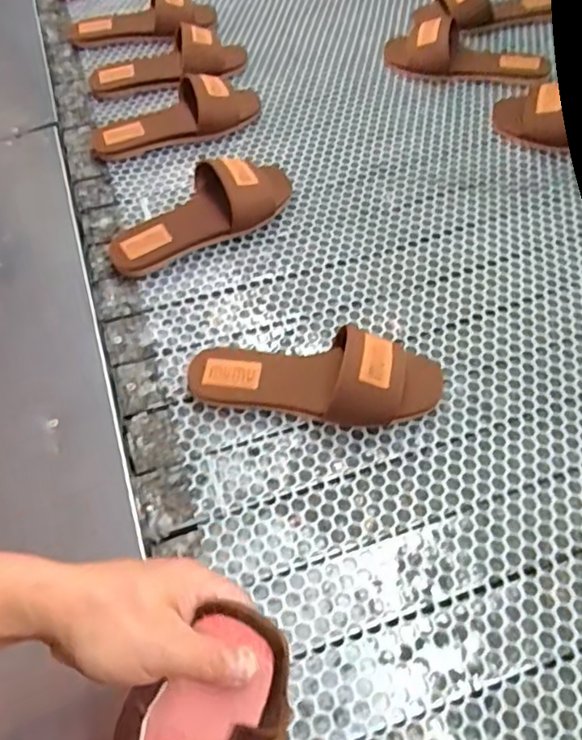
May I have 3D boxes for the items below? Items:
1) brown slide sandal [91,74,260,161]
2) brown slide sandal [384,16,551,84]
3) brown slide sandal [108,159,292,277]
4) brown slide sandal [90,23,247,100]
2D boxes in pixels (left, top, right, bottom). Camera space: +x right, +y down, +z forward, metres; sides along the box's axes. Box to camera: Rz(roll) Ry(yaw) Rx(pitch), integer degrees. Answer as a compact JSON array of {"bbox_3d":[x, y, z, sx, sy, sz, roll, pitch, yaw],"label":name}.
[{"bbox_3d":[-0.165,-0.367,0.853,0.247,0.057,0.100,-13,55,-5],"label":"brown slide sandal"},{"bbox_3d":[0.256,-0.476,0.896,0.242,0.065,0.095,16,57,15],"label":"brown slide sandal"},{"bbox_3d":[-0.107,-0.201,0.729,0.251,0.064,0.101,-25,57,-13],"label":"brown slide sandal"},{"bbox_3d":[-0.196,-0.488,0.936,0.249,0.055,0.100,-9,55,-2],"label":"brown slide sandal"}]

